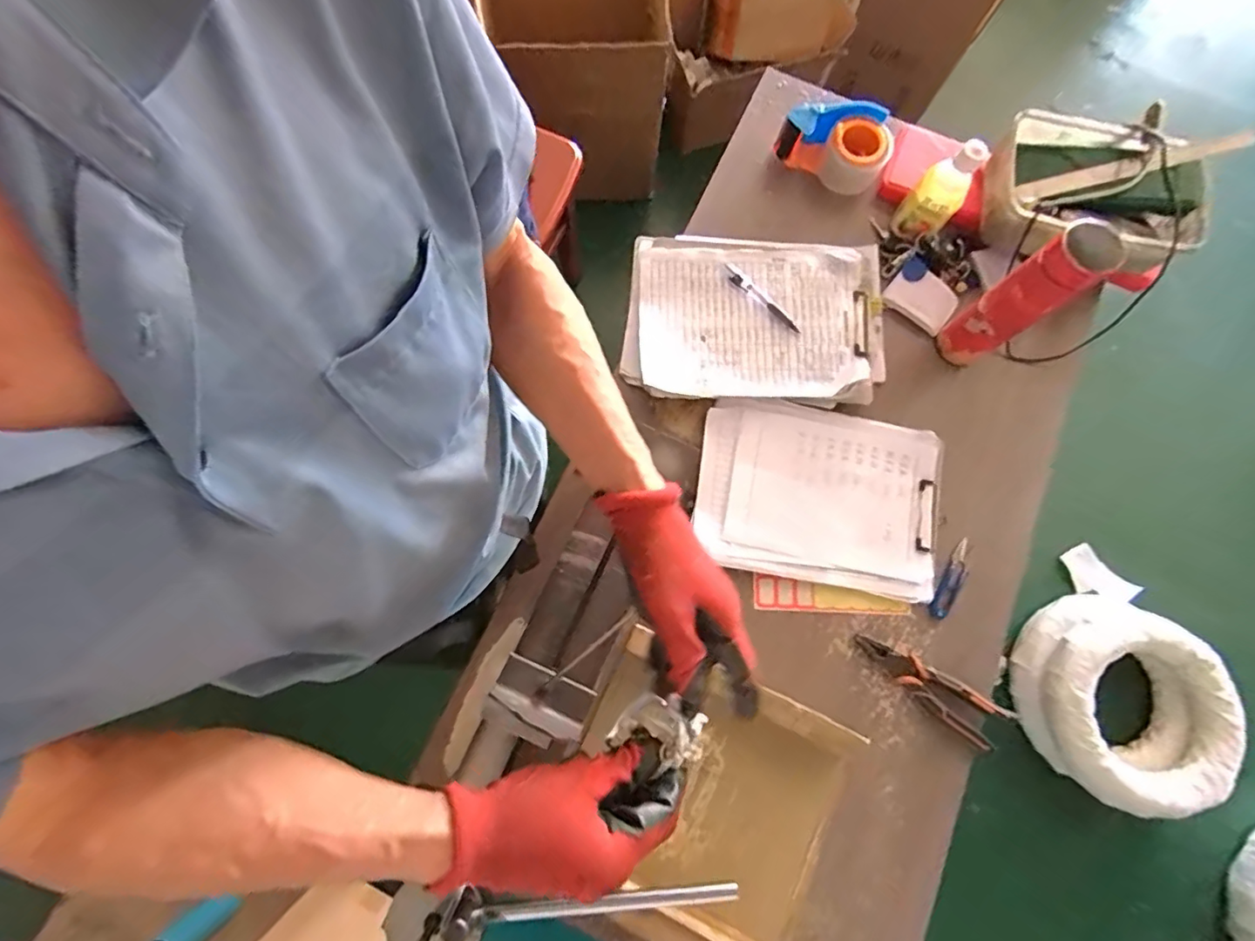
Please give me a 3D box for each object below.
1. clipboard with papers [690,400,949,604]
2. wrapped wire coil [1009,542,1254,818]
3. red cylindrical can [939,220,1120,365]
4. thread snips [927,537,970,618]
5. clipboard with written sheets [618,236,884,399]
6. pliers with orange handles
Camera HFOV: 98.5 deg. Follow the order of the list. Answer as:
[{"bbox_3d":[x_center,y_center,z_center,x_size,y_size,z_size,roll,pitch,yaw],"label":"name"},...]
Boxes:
[{"bbox_3d":[0.251,0.033,0.717,0.308,0.028,0.223,11,77,1],"label":"clipboard with papers"},{"bbox_3d":[1.109,0.484,1.200,0.413,0.161,0.457,42,79,7],"label":"wrapped wire coil"},{"bbox_3d":[0.480,-0.208,0.666,0.061,0.236,0.063,0,77,-2],"label":"red cylindrical can"},{"bbox_3d":[0.423,0.143,0.705,0.030,0.019,0.113,37,79,6],"label":"thread snips"},{"bbox_3d":[0.176,-0.217,0.749,0.350,0.027,0.242,5,77,-1],"label":"clipboard with written sheets"},{"bbox_3d":[0.367,0.263,0.664,0.186,0.024,0.056,36,79,6],"label":"pliers with orange handles"}]

